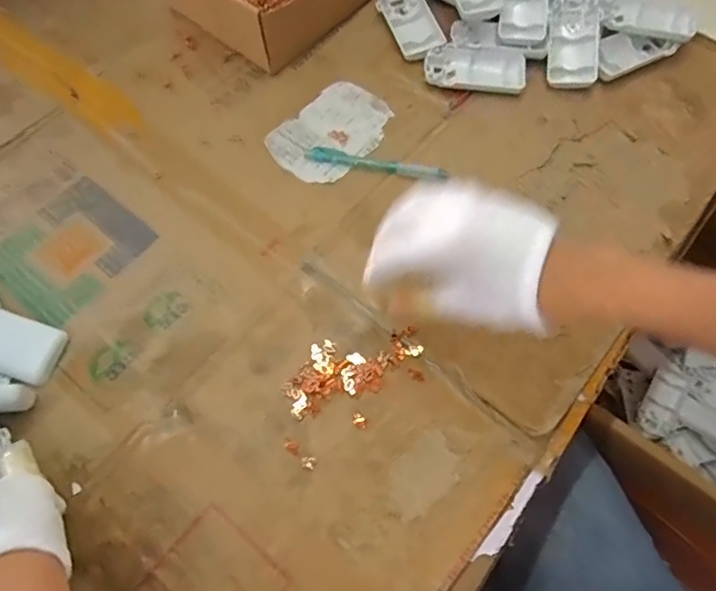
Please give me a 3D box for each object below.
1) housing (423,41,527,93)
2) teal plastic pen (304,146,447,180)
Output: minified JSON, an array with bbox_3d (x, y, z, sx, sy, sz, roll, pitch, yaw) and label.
[{"bbox_3d":[0.114,-0.222,0.537,0.096,0.011,0.049,5,65,3],"label":"housing"},{"bbox_3d":[0.015,-0.120,0.501,0.127,0.015,0.014,15,66,8],"label":"teal plastic pen"}]

